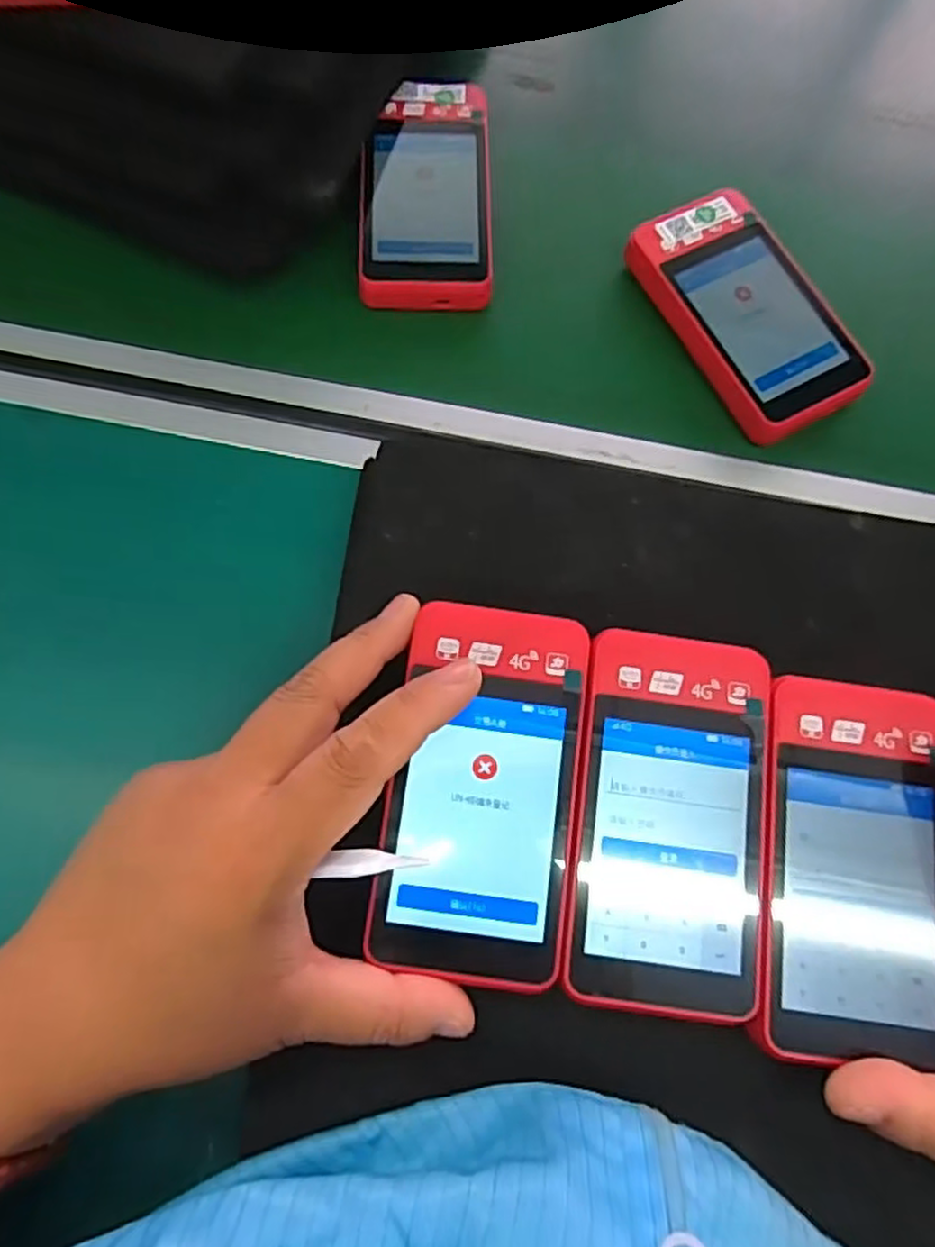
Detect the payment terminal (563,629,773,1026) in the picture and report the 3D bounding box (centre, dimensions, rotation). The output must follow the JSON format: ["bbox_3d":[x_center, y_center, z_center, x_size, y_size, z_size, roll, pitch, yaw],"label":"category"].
[{"bbox_3d":[0.067,0.062,0.236,0.061,0.017,0.116,7,68,1],"label":"payment terminal"}]

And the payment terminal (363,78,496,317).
[{"bbox_3d":[-0.020,-0.208,0.348,0.061,0.025,0.122,-1,74,-2],"label":"payment terminal"}]

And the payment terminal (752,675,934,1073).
[{"bbox_3d":[0.129,0.077,0.233,0.063,0.016,0.115,9,68,1],"label":"payment terminal"}]

